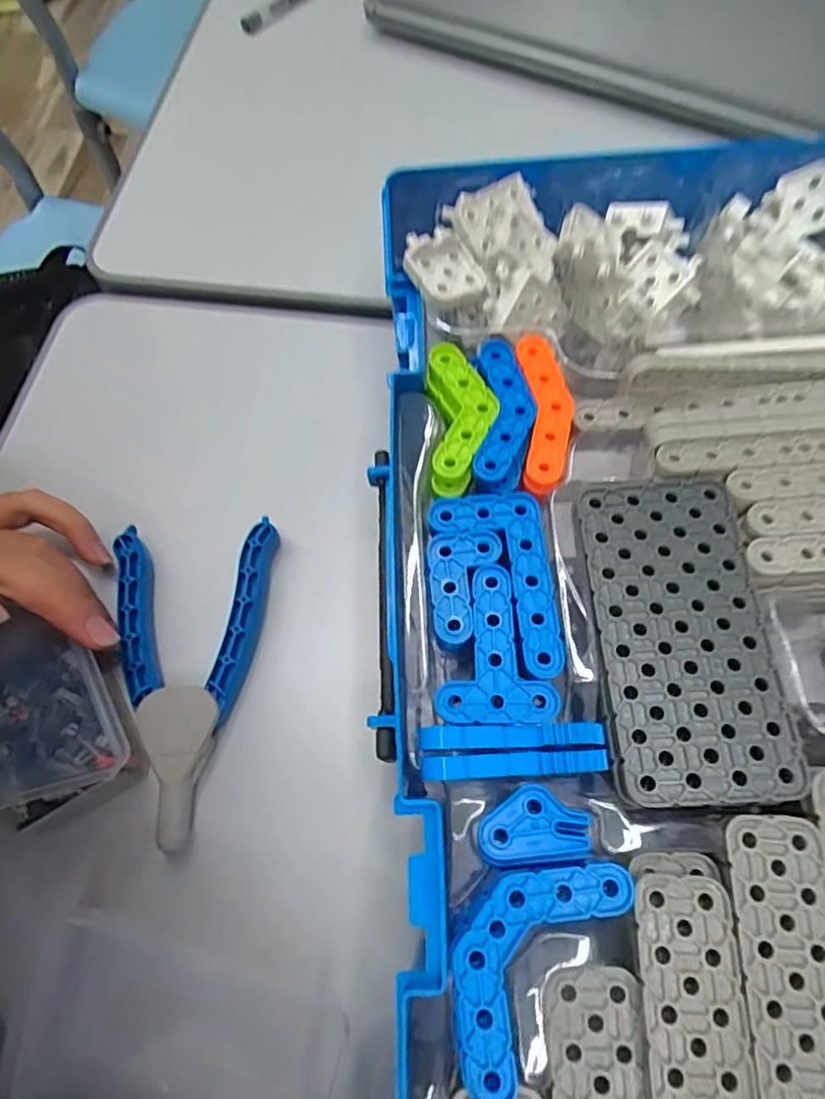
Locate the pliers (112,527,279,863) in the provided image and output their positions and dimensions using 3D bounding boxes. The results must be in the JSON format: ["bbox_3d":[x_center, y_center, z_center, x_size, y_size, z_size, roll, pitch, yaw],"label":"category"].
[{"bbox_3d":[-0.102,0.048,0.256,0.069,0.015,0.128,8,69,6],"label":"pliers"}]

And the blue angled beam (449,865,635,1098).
[{"bbox_3d":[0.029,0.106,0.161,0.031,0.004,0.063,36,74,15],"label":"blue angled beam"}]

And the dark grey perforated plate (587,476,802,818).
[{"bbox_3d":[0.083,0.024,0.189,0.049,0.004,0.099,-3,68,1],"label":"dark grey perforated plate"}]

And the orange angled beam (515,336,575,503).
[{"bbox_3d":[0.048,-0.050,0.221,0.020,0.004,0.064,4,69,4],"label":"orange angled beam"}]

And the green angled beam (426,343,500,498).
[{"bbox_3d":[0.018,-0.048,0.225,0.024,0.009,0.057,-3,68,2],"label":"green angled beam"}]

